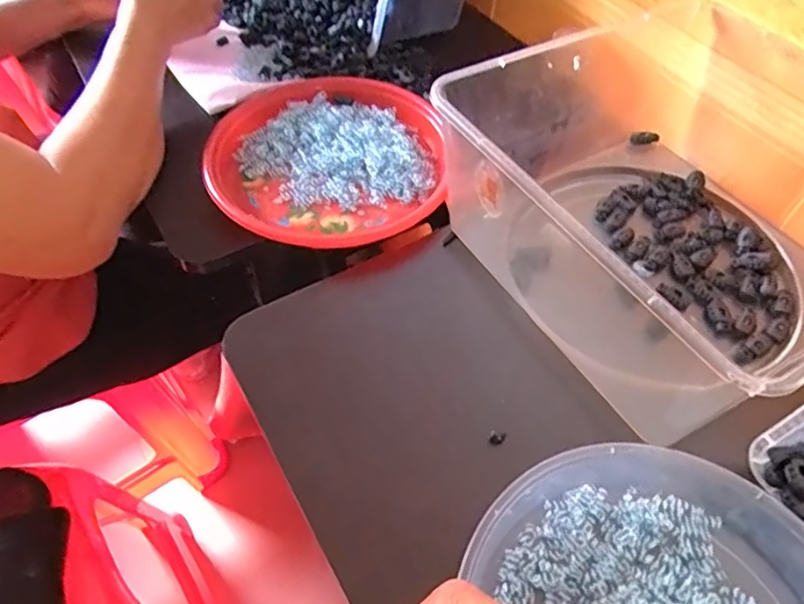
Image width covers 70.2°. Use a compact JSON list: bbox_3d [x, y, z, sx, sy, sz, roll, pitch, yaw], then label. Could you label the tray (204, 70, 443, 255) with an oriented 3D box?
[{"bbox_3d":[-0.072,-0.156,0.569,0.219,0.033,0.255,1,53,-1],"label":"tray"}]

